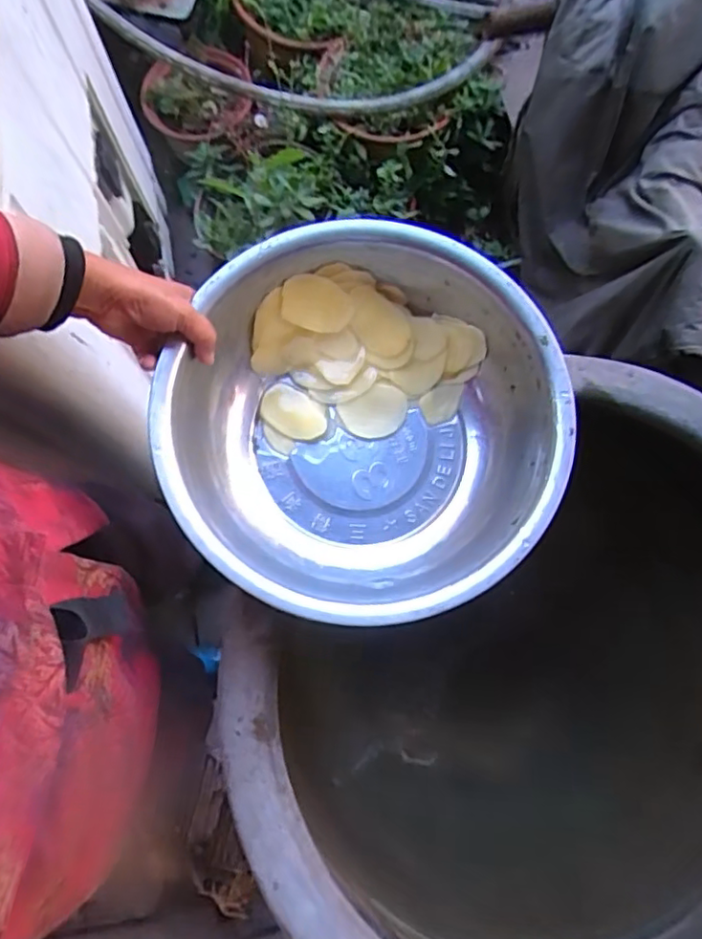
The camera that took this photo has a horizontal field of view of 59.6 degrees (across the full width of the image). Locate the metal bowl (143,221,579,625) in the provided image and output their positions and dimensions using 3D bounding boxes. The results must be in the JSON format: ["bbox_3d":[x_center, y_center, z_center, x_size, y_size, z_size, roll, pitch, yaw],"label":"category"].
[{"bbox_3d":[0.014,-0.039,0.556,0.324,0.115,0.320,0,77,1],"label":"metal bowl"}]

